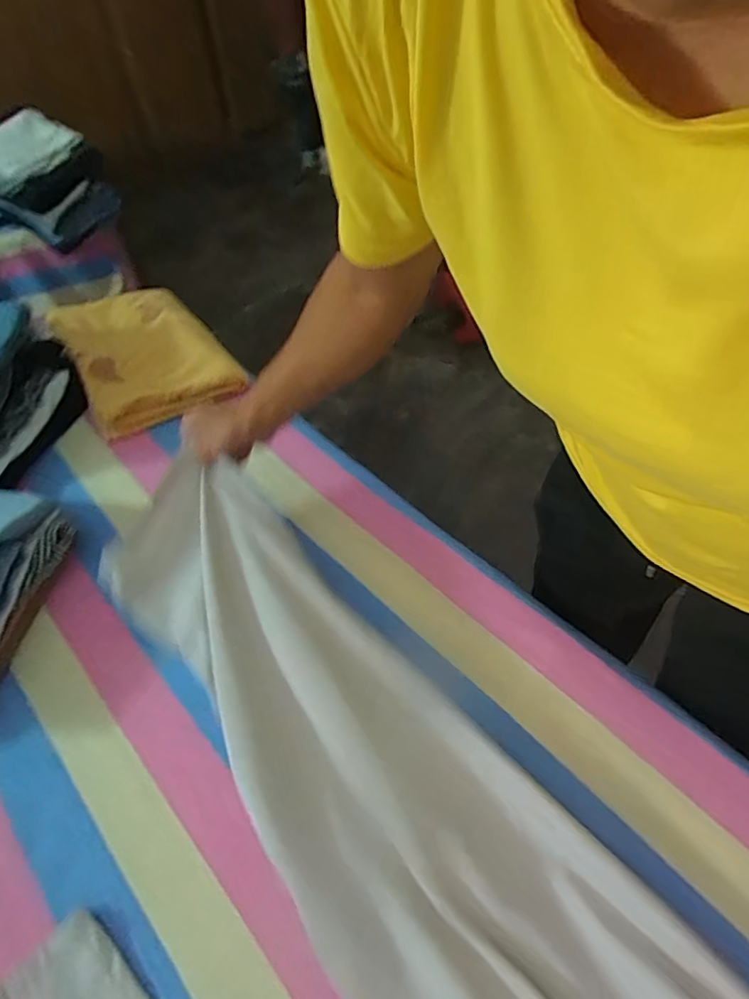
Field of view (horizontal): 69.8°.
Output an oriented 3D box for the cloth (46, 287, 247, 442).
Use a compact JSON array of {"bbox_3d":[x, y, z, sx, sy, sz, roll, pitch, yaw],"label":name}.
[{"bbox_3d":[-0.372,-0.243,0.869,0.220,0.058,0.319,-29,54,-18],"label":"cloth"}]

